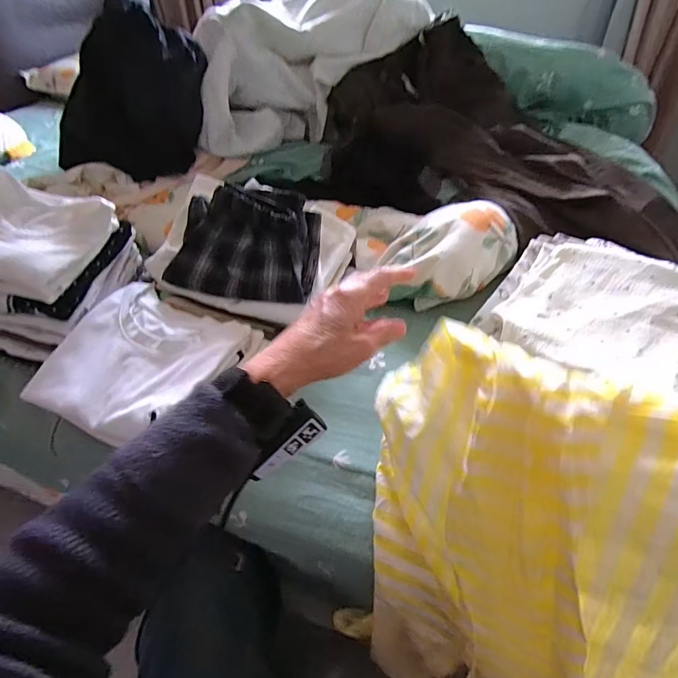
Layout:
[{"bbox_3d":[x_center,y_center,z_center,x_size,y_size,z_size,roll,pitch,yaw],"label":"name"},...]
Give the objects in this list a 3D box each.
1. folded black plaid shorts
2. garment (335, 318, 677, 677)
[{"bbox_3d":[-0.134,-0.134,0.572,0.205,0.054,0.161,7,81,7],"label":"folded black plaid shorts"},{"bbox_3d":[0.232,0.191,0.340,0.417,0.351,0.258,10,46,11],"label":"garment"}]

